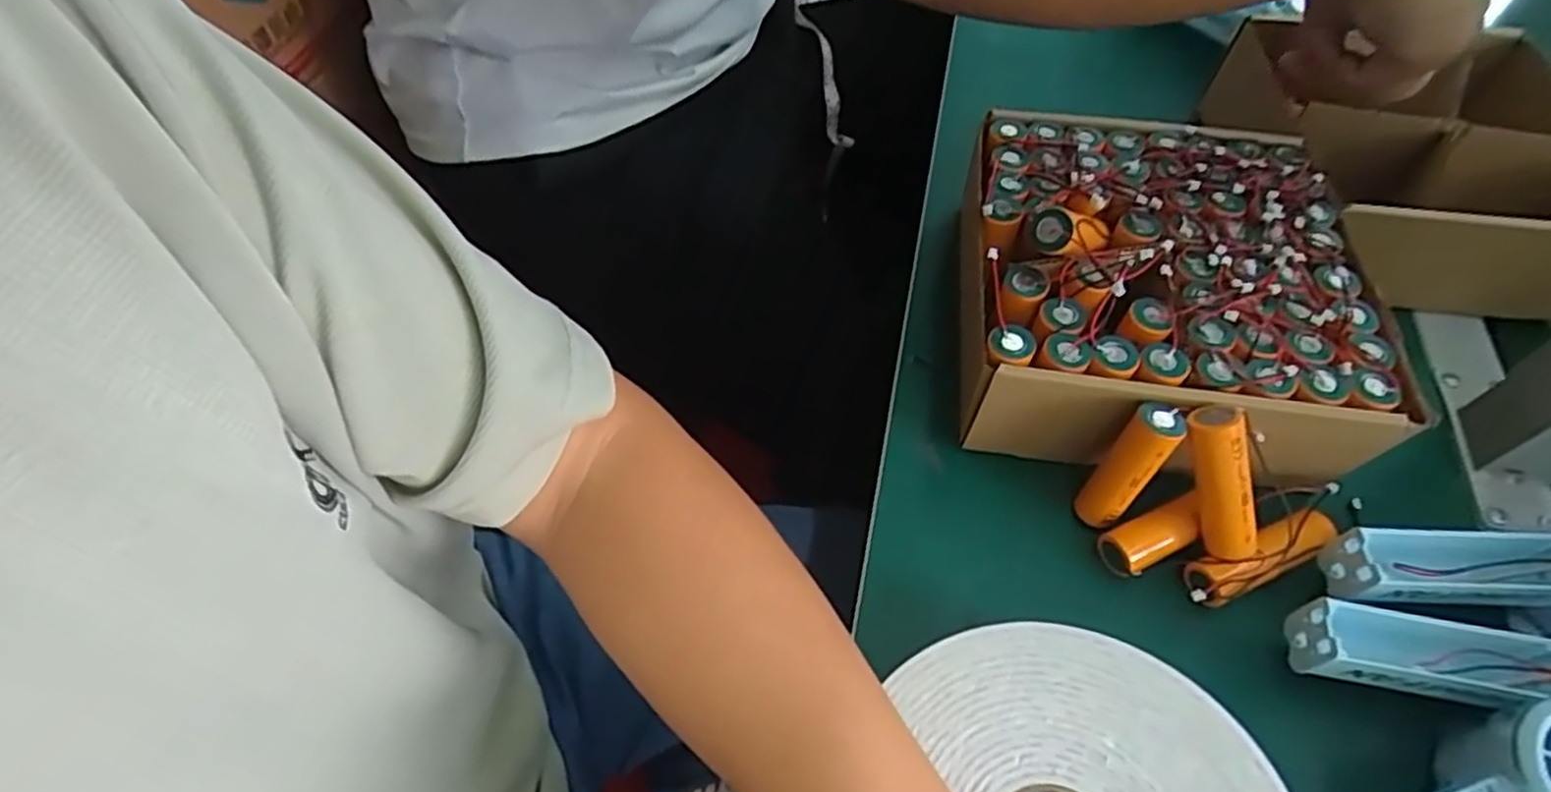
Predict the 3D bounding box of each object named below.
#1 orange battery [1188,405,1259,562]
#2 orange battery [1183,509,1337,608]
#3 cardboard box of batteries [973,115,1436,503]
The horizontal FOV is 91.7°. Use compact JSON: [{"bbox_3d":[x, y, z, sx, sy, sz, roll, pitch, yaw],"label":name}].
[{"bbox_3d":[0.197,0.040,0.328,0.017,0.072,0.018,-26,21,-17],"label":"orange battery"},{"bbox_3d":[0.222,0.074,0.346,0.074,0.018,0.021,-20,59,-13],"label":"orange battery"},{"bbox_3d":[0.198,-0.063,0.393,0.195,0.086,0.191,9,57,6],"label":"cardboard box of batteries"}]

